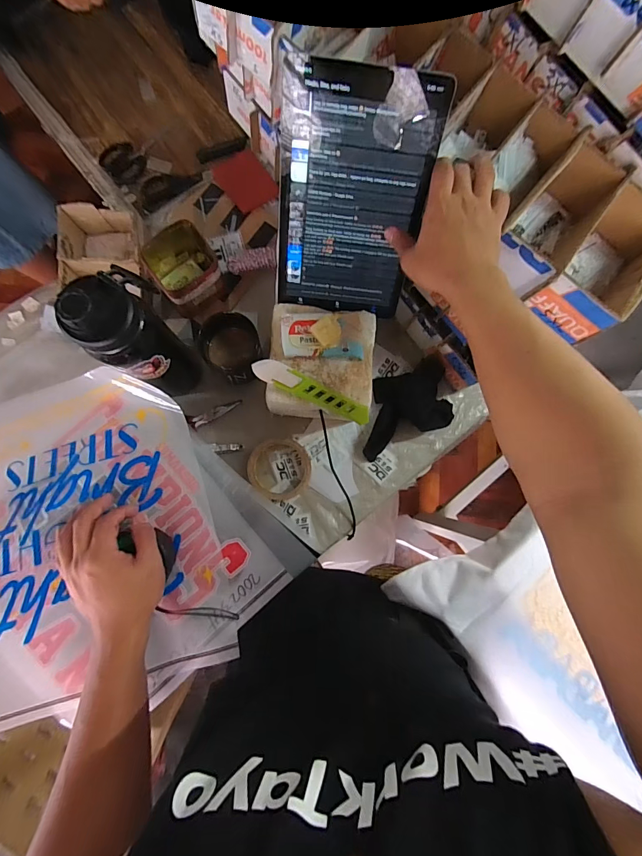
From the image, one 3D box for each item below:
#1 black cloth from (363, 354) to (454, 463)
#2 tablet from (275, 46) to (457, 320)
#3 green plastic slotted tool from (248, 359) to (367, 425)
[{"bbox_3d":[0.129,-0.032,0.580,0.151,0.050,0.111,-20,85,-8],"label":"black cloth"},{"bbox_3d":[0.033,-0.250,0.432,0.161,0.239,0.008,5,44,-3],"label":"tablet"},{"bbox_3d":[-0.011,-0.047,0.477,0.155,0.019,0.027,24,81,-2],"label":"green plastic slotted tool"}]

